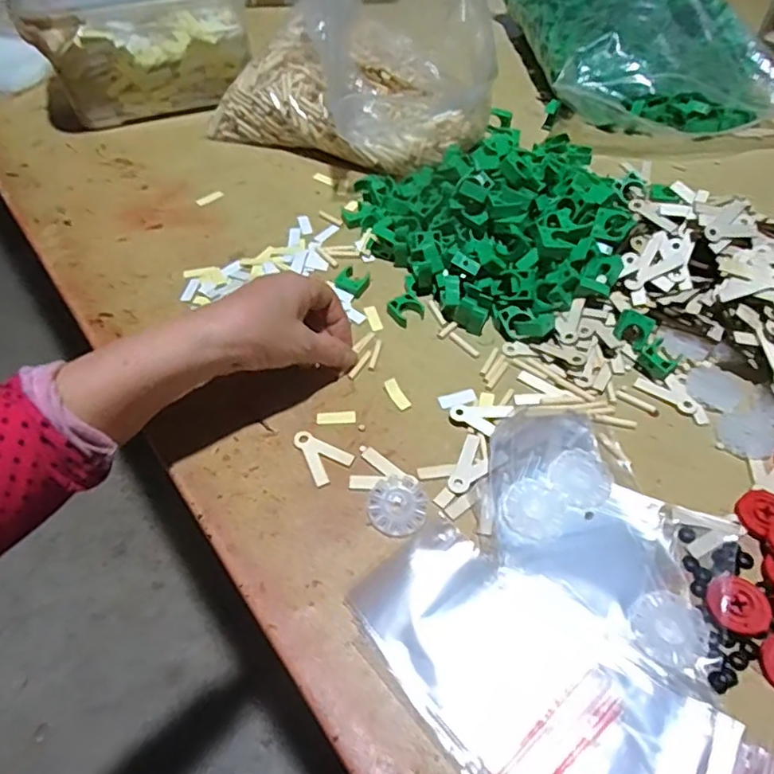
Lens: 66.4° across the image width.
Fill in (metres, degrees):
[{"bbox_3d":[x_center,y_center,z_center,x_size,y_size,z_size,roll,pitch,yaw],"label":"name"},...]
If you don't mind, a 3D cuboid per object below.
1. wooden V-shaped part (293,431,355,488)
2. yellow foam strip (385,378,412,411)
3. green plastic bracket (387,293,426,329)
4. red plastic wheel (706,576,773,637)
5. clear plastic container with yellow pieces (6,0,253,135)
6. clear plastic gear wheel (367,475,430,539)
[{"bbox_3d":[-0.048,0.045,0.408,0.031,0.004,0.044,-38,62,-25],"label":"wooden V-shaped part"},{"bbox_3d":[0.008,0.005,0.440,0.010,0.004,0.027,-25,57,-18],"label":"yellow foam strip"},{"bbox_3d":[0.017,-0.064,0.487,0.026,0.011,0.026,-33,60,-22],"label":"green plastic bracket"},{"bbox_3d":[0.202,0.124,0.338,0.032,0.006,0.032,0,53,0],"label":"red plastic wheel"},{"bbox_3d":[-0.267,-0.391,0.656,0.243,0.135,0.151,-15,55,-11],"label":"clear plastic container with yellow pieces"},{"bbox_3d":[0.008,0.076,0.382,0.038,0.005,0.041,0,53,0],"label":"clear plastic gear wheel"}]

